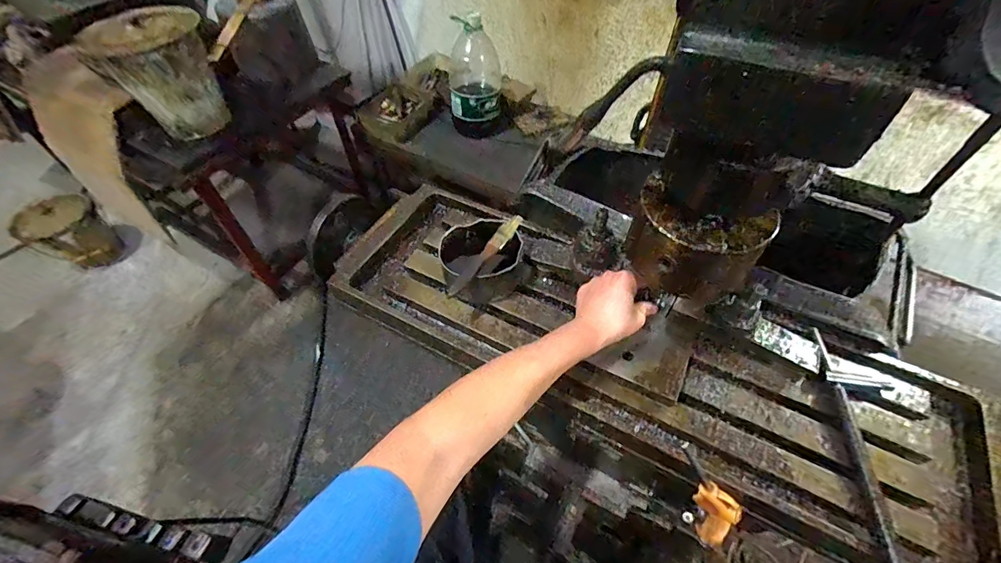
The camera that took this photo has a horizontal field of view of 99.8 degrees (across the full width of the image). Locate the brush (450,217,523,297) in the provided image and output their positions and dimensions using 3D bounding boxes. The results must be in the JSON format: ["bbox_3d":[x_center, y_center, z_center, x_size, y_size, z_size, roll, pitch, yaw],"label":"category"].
[{"bbox_3d":[-0.017,-0.035,0.542,0.022,0.016,0.150,28,58,19],"label":"brush"}]

